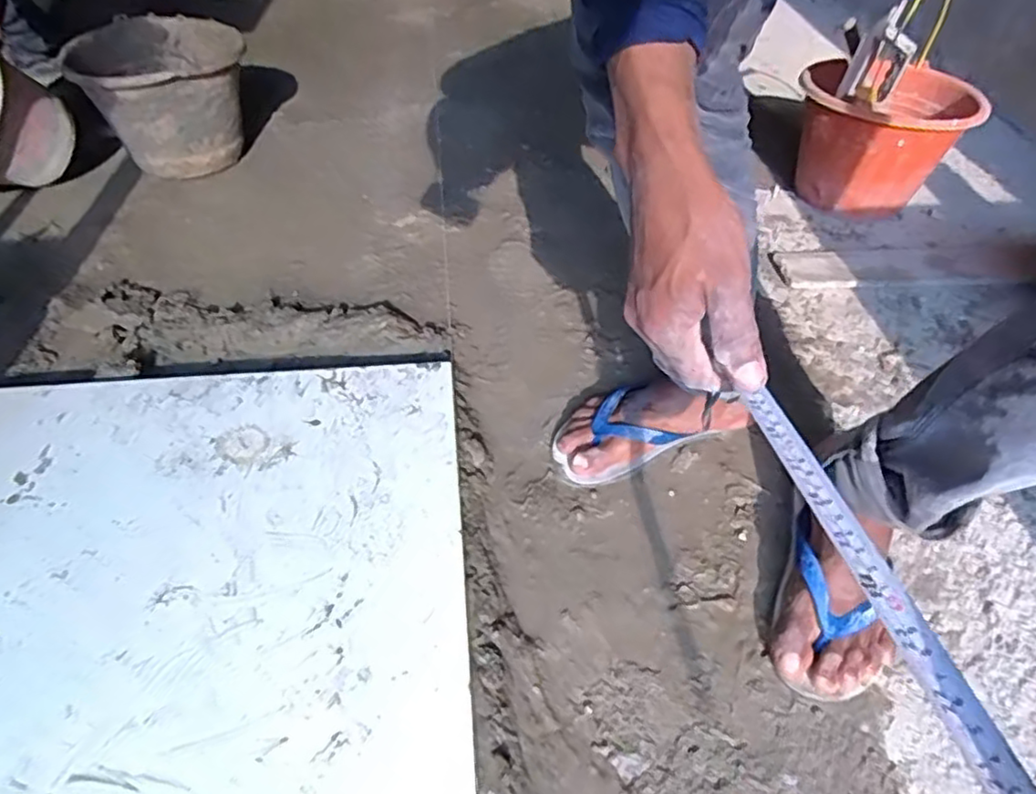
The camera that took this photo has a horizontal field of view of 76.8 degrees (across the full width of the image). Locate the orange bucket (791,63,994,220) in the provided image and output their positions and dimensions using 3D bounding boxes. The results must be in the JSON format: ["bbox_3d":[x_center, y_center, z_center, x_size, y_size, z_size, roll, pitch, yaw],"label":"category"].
[{"bbox_3d":[0.615,-0.444,1.143,0.253,0.188,0.253,9,47,6],"label":"orange bucket"}]

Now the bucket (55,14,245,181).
[{"bbox_3d":[-0.612,-0.530,1.161,0.259,0.209,0.256,-17,50,-17],"label":"bucket"}]

